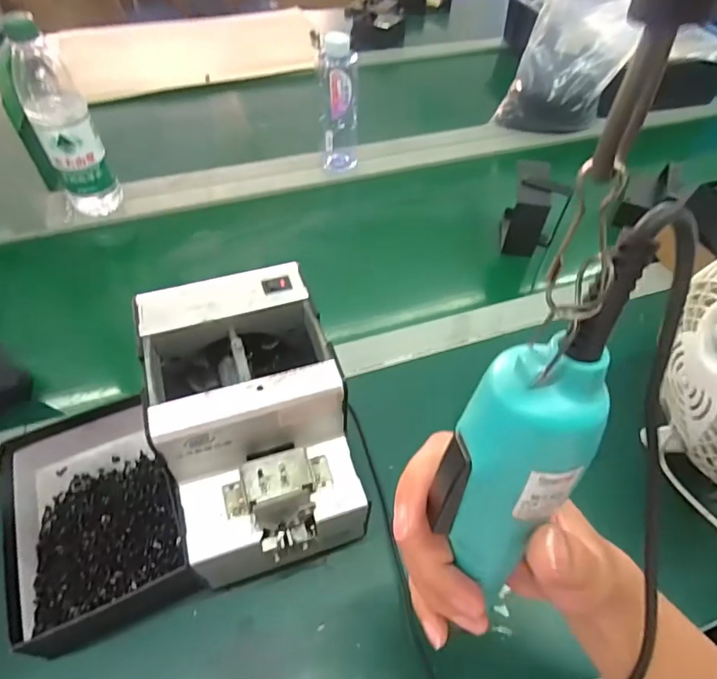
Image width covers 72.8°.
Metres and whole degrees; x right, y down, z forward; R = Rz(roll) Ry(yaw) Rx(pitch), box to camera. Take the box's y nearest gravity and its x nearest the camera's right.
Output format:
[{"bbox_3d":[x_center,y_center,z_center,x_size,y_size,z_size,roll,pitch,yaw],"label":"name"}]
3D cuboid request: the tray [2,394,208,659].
[{"bbox_3d":[-0.206,0.130,0.384,0.115,0.048,0.184,-22,55,-19],"label":"tray"}]

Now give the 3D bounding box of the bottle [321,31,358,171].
[{"bbox_3d":[-0.028,-0.320,0.690,0.054,0.191,0.056,0,51,-2],"label":"bottle"}]

